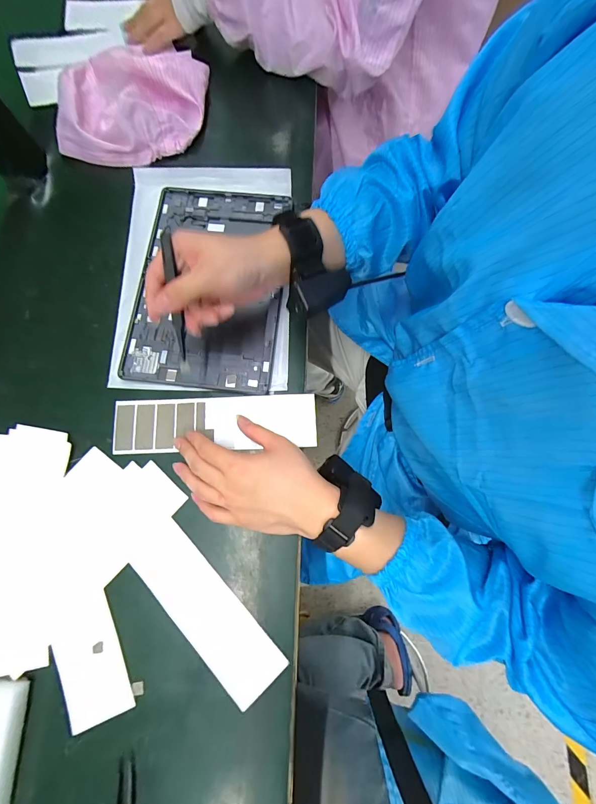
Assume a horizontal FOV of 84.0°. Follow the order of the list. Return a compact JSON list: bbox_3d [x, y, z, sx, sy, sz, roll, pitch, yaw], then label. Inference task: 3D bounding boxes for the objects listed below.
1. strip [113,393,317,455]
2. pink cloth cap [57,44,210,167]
[{"bbox_3d":[-0.090,0.023,0.360,0.217,0.004,0.057,-2,79,0],"label":"strip"},{"bbox_3d":[-0.221,-0.409,0.445,0.185,0.041,0.178,0,77,2],"label":"pink cloth cap"}]

